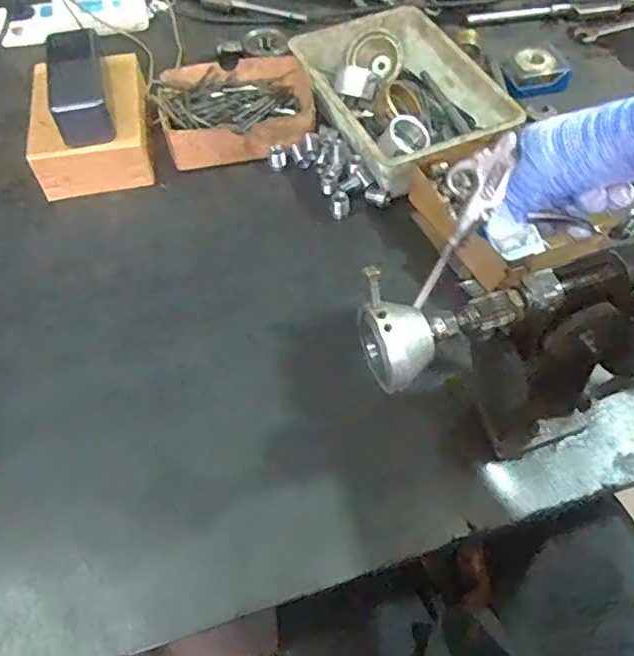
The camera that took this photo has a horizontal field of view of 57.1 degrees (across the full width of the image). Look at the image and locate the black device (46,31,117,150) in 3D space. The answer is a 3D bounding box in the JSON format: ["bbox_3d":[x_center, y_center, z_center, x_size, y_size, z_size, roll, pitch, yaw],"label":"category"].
[{"bbox_3d":[-0.250,-0.253,0.612,0.054,0.046,0.135,-14,57,-9],"label":"black device"}]

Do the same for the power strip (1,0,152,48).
[{"bbox_3d":[-0.330,-0.428,0.797,0.191,0.034,0.057,-12,58,-9],"label":"power strip"}]

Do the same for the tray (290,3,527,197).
[{"bbox_3d":[0.093,-0.260,0.671,0.171,0.071,0.241,-21,60,-14],"label":"tray"}]

